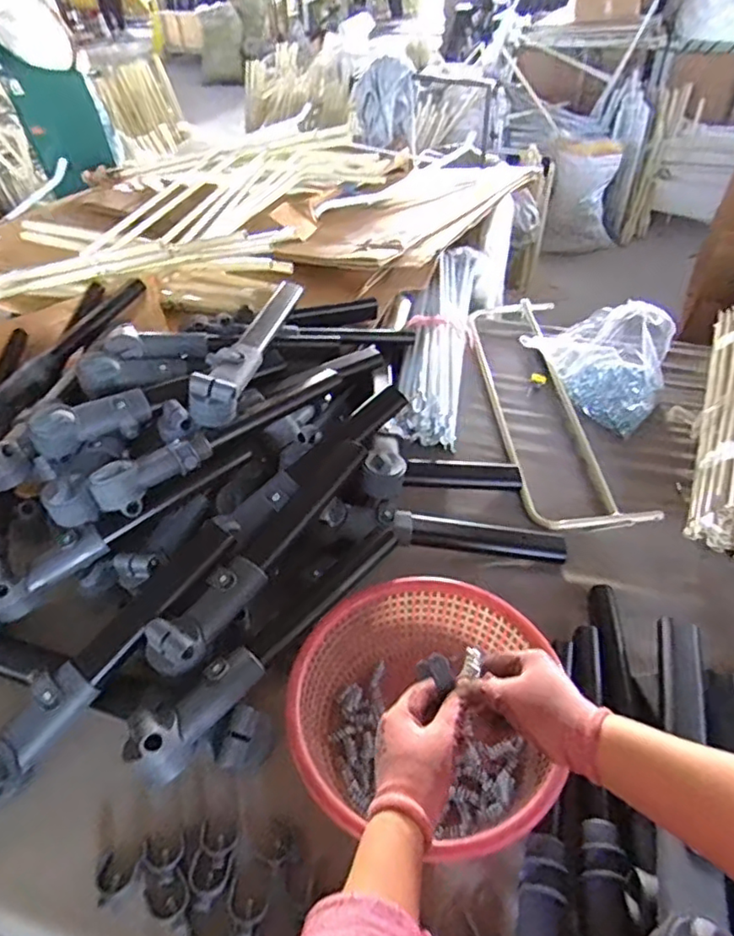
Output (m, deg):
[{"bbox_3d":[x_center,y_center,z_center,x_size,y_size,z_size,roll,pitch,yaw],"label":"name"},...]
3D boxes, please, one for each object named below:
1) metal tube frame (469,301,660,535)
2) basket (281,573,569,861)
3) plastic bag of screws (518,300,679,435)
[{"bbox_3d":[0.337,-0.168,1.175,0.205,0.042,0.719,-3,44,-1],"label":"metal tube frame"},{"bbox_3d":[0.068,0.288,0.696,0.295,0.122,0.296,-1,44,1],"label":"basket"},{"bbox_3d":[0.456,-0.214,1.154,0.202,0.127,0.277,-25,49,-22],"label":"plastic bag of screws"}]

